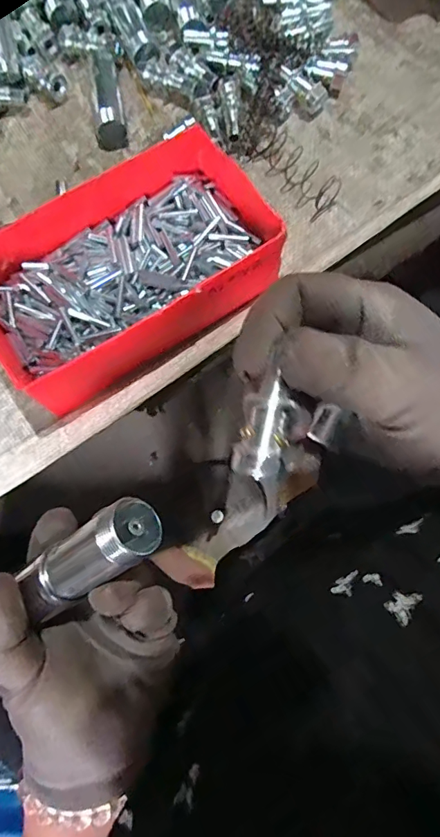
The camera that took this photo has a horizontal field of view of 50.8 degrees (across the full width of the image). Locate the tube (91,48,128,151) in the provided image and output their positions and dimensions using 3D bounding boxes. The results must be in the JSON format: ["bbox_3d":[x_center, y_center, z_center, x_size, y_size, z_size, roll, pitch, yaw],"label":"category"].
[{"bbox_3d":[-0.090,-0.255,0.369,0.023,0.020,0.084,-10,77,-3],"label":"tube"}]

